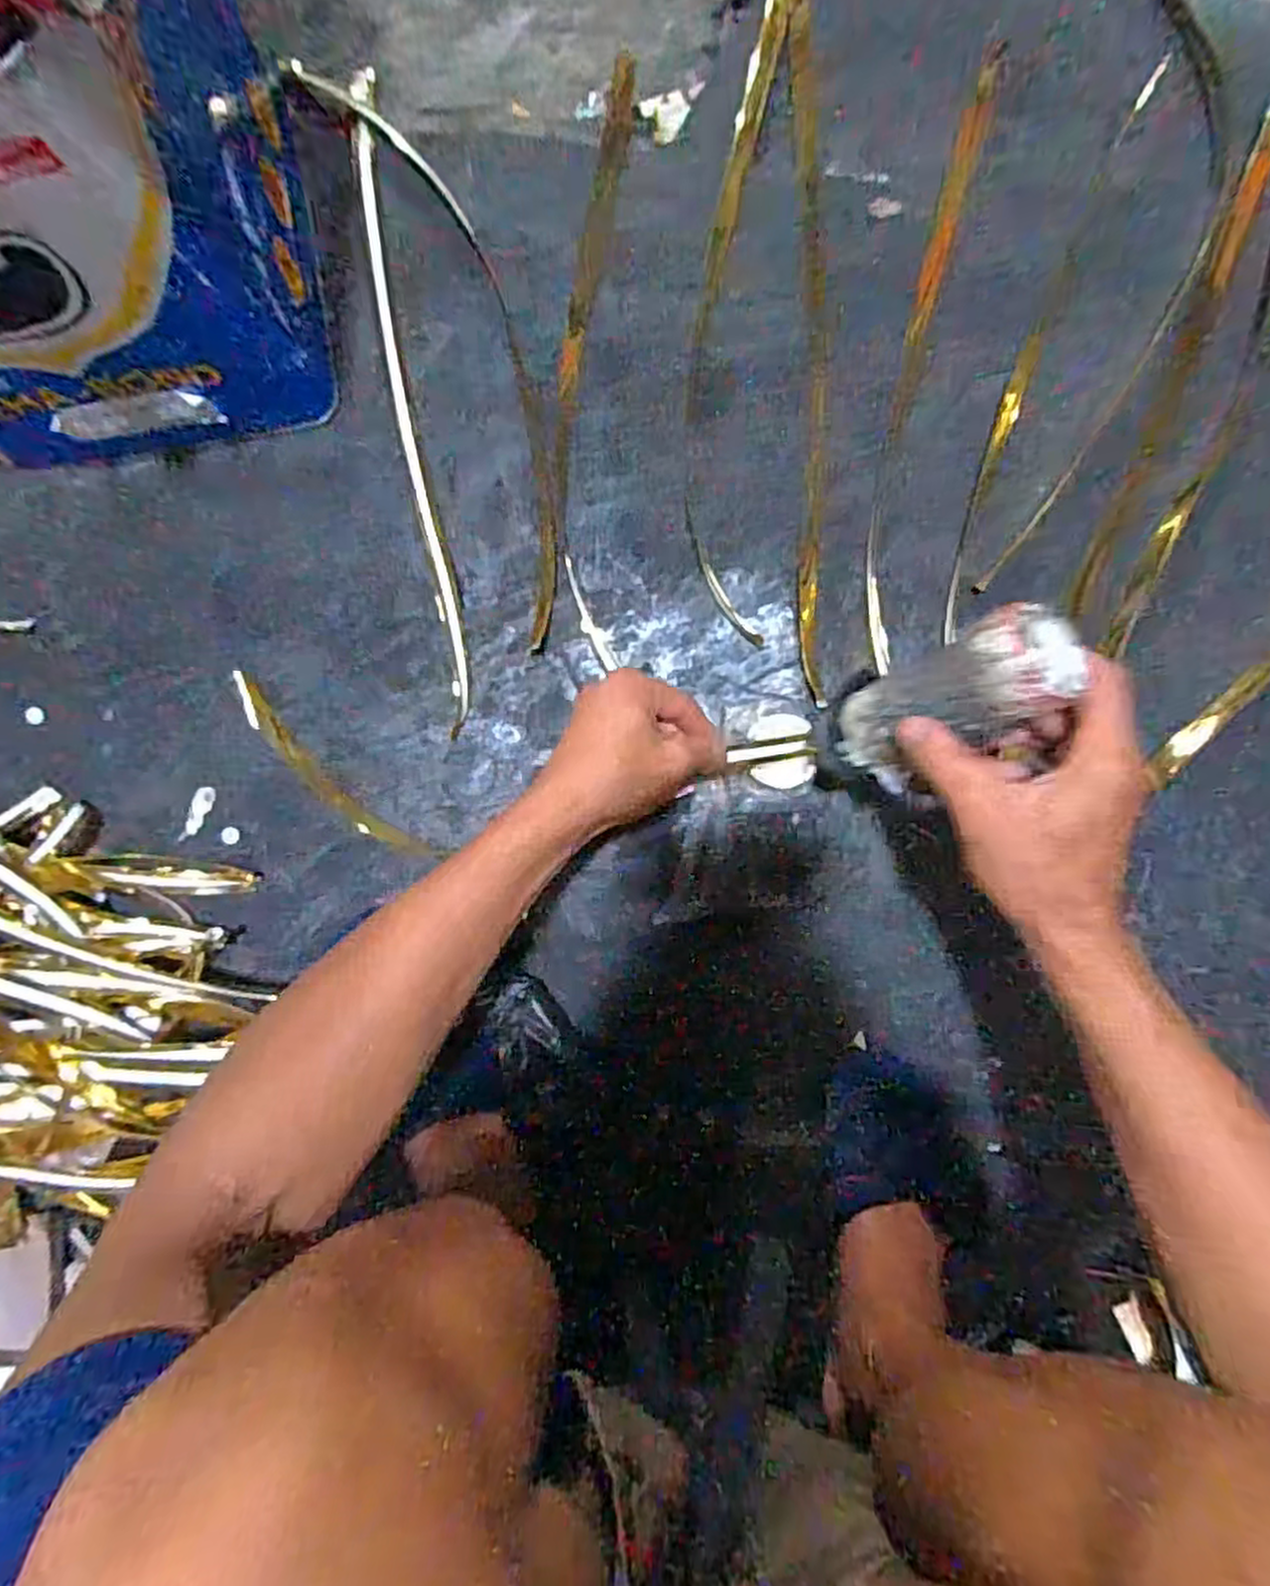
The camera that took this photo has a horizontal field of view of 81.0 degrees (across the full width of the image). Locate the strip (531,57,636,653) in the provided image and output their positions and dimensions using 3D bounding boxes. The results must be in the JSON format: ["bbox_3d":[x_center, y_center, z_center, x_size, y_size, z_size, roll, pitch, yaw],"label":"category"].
[{"bbox_3d":[-0.039,-0.319,0.529,0.022,0.009,0.435,9,89,0],"label":"strip"}]

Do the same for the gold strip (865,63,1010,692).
[{"bbox_3d":[0.198,-0.295,0.514,0.031,0.022,0.424,10,89,0],"label":"gold strip"}]

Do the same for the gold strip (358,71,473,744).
[{"bbox_3d":[-0.156,-0.271,0.516,0.023,0.017,0.461,-9,89,-1],"label":"gold strip"}]

